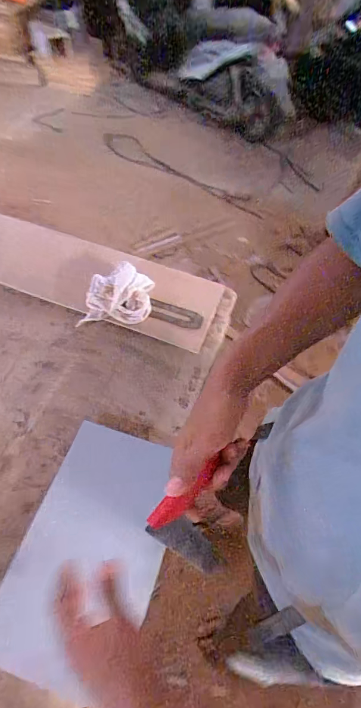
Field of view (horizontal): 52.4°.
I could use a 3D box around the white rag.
[{"bbox_3d":[-0.126,-0.123,0.737,0.137,0.056,0.133,4,57,-1],"label":"white rag"}]

